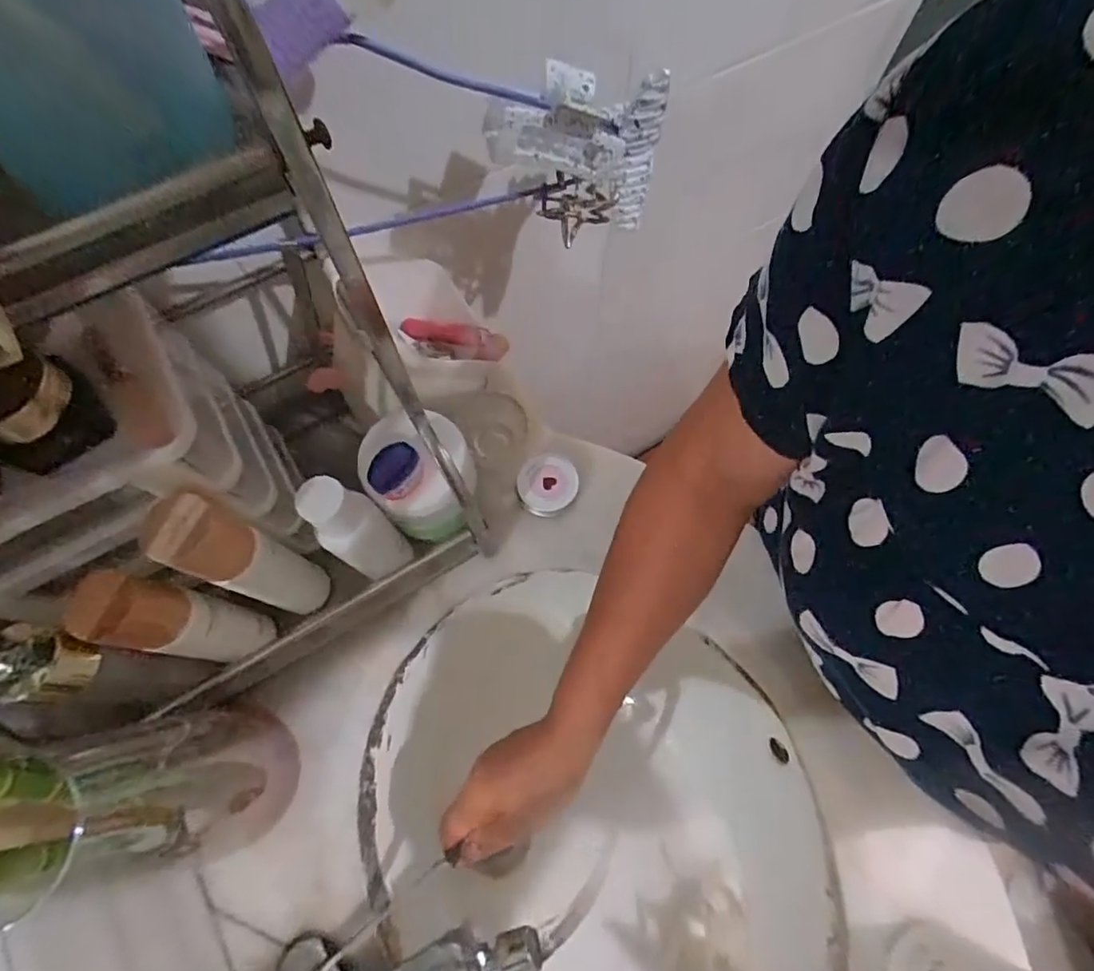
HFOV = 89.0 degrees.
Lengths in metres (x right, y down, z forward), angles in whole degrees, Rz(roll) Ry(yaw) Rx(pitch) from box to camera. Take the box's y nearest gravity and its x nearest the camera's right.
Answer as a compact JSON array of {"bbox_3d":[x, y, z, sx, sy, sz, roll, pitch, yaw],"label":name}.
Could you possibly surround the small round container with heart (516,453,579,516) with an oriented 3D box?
[{"bbox_3d":[0.001,0.001,0.506,0.053,0.029,0.056,0,69,0],"label":"small round container with heart"}]

